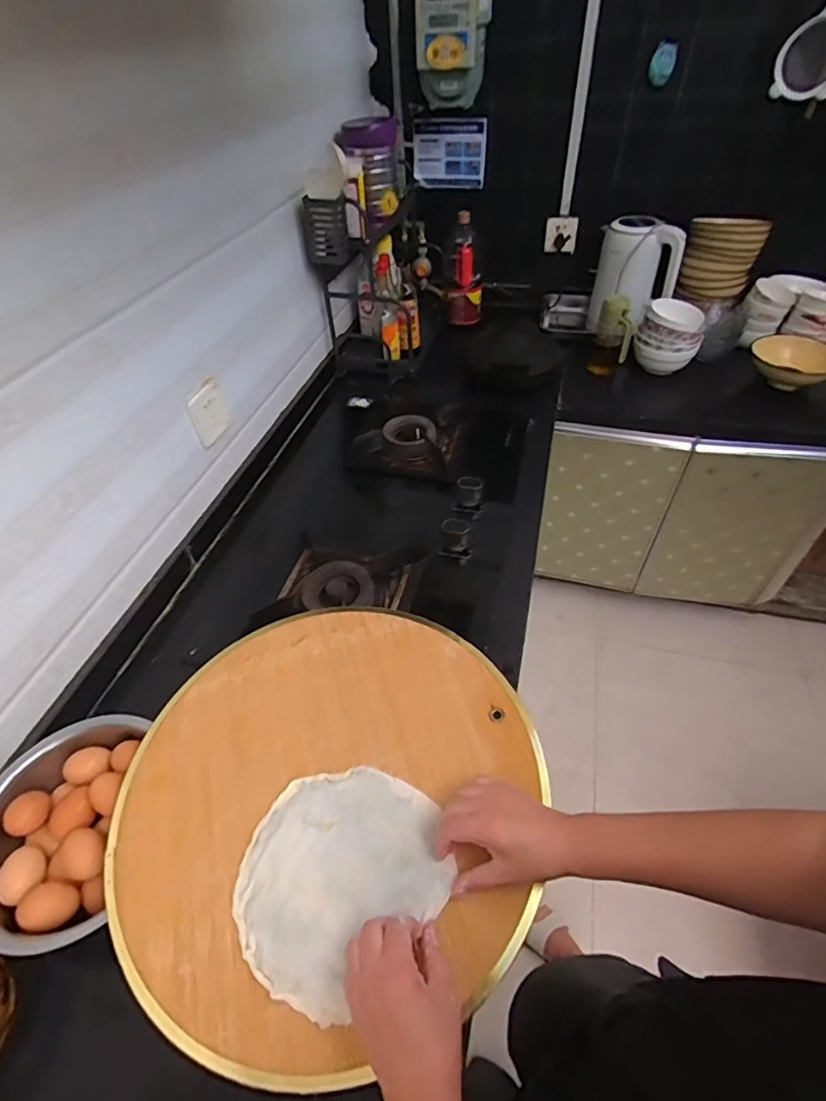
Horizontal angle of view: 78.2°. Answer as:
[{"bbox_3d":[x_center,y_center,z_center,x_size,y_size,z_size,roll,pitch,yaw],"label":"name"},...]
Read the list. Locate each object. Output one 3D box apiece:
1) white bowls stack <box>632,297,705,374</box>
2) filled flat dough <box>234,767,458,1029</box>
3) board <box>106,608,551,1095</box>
[{"bbox_3d":[0.649,-0.539,1.280,0.149,0.136,0.122,26,53,24],"label":"white bowls stack"},{"bbox_3d":[-0.072,0.303,0.493,0.198,0.020,0.176,-33,54,-25],"label":"filled flat dough"},{"bbox_3d":[-0.085,0.252,0.561,0.440,0.026,0.431,-1,47,2],"label":"board"}]

